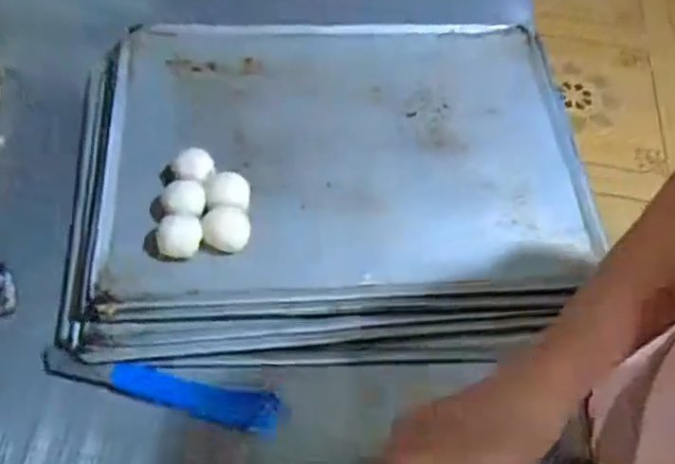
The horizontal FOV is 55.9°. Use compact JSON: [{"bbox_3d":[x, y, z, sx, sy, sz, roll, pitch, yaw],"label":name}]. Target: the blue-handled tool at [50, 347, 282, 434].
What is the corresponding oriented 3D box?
[{"bbox_3d":[-0.141,0.125,0.511,0.197,0.009,0.030,13,60,3],"label":"blue-handled tool"}]

